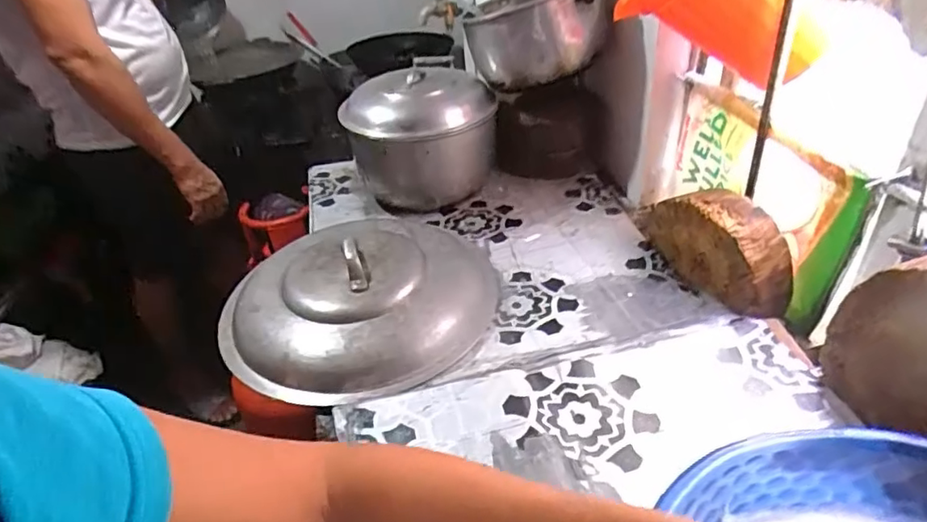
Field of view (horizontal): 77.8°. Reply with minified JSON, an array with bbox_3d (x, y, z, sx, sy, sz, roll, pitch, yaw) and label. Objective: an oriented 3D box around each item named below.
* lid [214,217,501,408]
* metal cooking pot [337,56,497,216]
[{"bbox_3d":[-0.143,0.040,0.787,0.363,0.067,0.330,-4,35,3],"label":"lid"},{"bbox_3d":[-0.071,-0.224,1.036,0.247,0.210,0.275,-7,35,-1],"label":"metal cooking pot"}]

